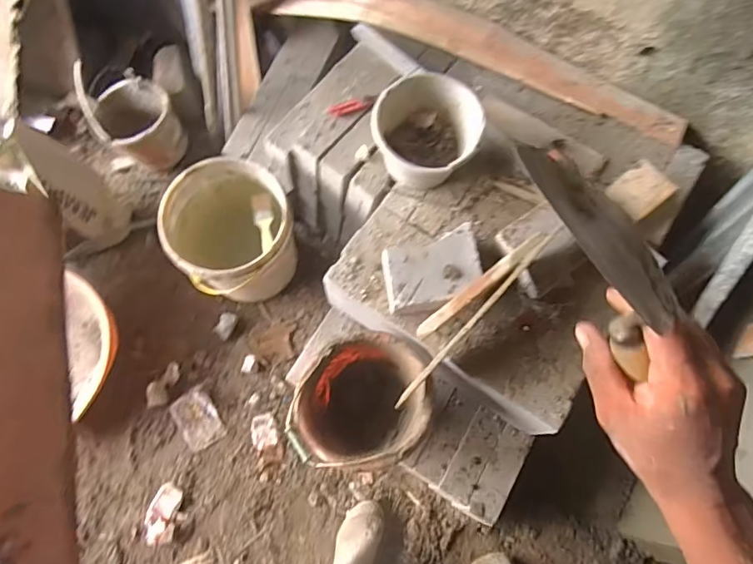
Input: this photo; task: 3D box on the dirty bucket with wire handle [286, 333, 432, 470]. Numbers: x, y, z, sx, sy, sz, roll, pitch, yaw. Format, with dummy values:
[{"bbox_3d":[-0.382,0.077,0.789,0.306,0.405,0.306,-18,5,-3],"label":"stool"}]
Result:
[{"bbox_3d":[-0.034,0.271,1.105,0.283,0.216,0.263,1,70,-2],"label":"dirty bucket with wire handle"}]

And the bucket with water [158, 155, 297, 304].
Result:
[{"bbox_3d":[-0.385,-0.128,1.333,0.303,0.296,0.326,1,70,-2],"label":"bucket with water"}]

